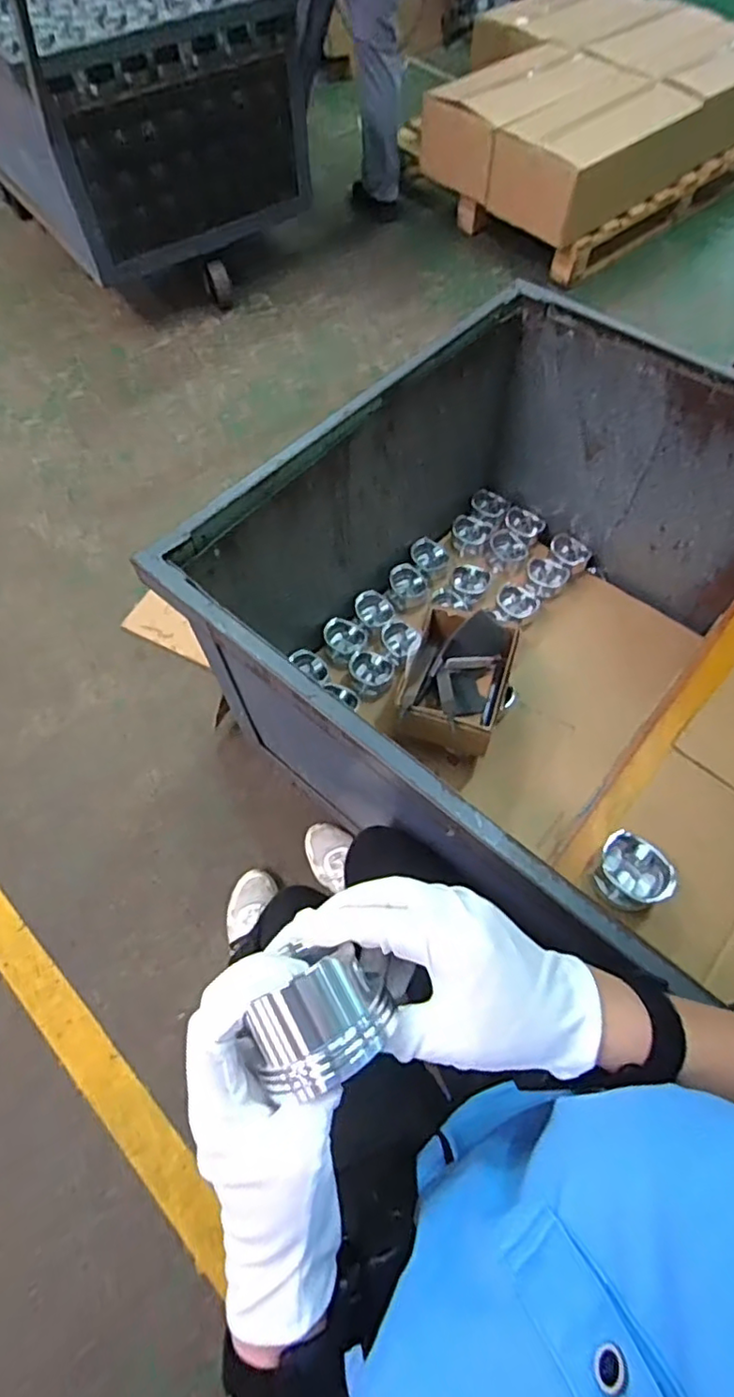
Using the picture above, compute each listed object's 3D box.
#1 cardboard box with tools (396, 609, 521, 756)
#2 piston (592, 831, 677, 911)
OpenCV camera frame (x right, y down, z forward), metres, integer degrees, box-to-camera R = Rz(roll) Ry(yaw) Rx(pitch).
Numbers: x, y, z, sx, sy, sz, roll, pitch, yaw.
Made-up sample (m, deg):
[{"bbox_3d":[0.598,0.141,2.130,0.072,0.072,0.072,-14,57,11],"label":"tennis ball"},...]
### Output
[{"bbox_3d":[0.143,-0.021,0.978,0.149,0.135,0.194,17,65,9],"label":"cardboard box with tools"},{"bbox_3d":[0.286,0.185,0.659,0.074,0.043,0.076,0,63,1],"label":"piston"}]

